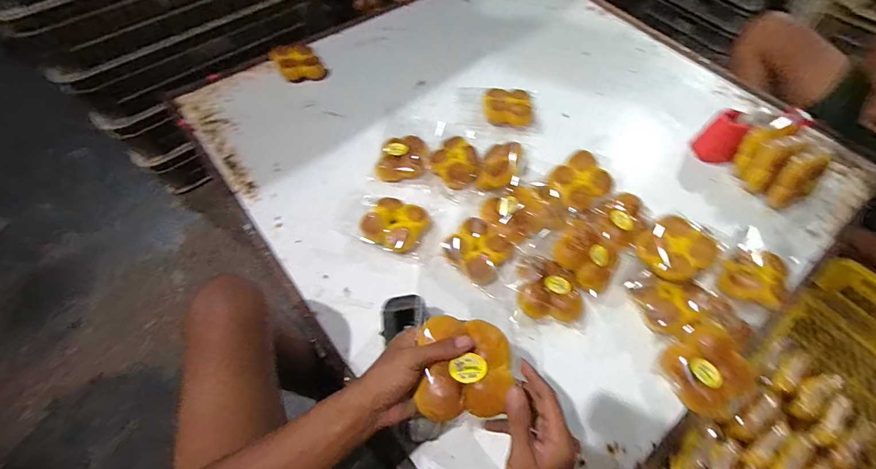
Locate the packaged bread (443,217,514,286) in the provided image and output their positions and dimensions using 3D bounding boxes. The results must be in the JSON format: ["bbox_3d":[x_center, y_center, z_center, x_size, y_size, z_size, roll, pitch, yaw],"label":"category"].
[{"bbox_3d":[0.077,0.033,0.718,0.114,0.039,0.102,41,68,18],"label":"packaged bread"}]

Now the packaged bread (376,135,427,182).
[{"bbox_3d":[-0.080,-0.165,0.817,0.103,0.036,0.099,-1,62,-2],"label":"packaged bread"}]

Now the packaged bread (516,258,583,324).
[{"bbox_3d":[0.206,0.098,0.685,0.123,0.043,0.111,7,62,2],"label":"packaged bread"}]

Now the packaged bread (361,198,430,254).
[{"bbox_3d":[-0.086,-0.021,0.734,0.121,0.050,0.101,23,64,10],"label":"packaged bread"}]

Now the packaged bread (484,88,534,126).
[{"bbox_3d":[0.168,-0.296,0.883,0.115,0.058,0.088,-2,62,-2],"label":"packaged bread"}]

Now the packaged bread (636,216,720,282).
[{"bbox_3d":[0.416,0.024,0.662,0.119,0.033,0.111,1,62,-1],"label":"packaged bread"}]

